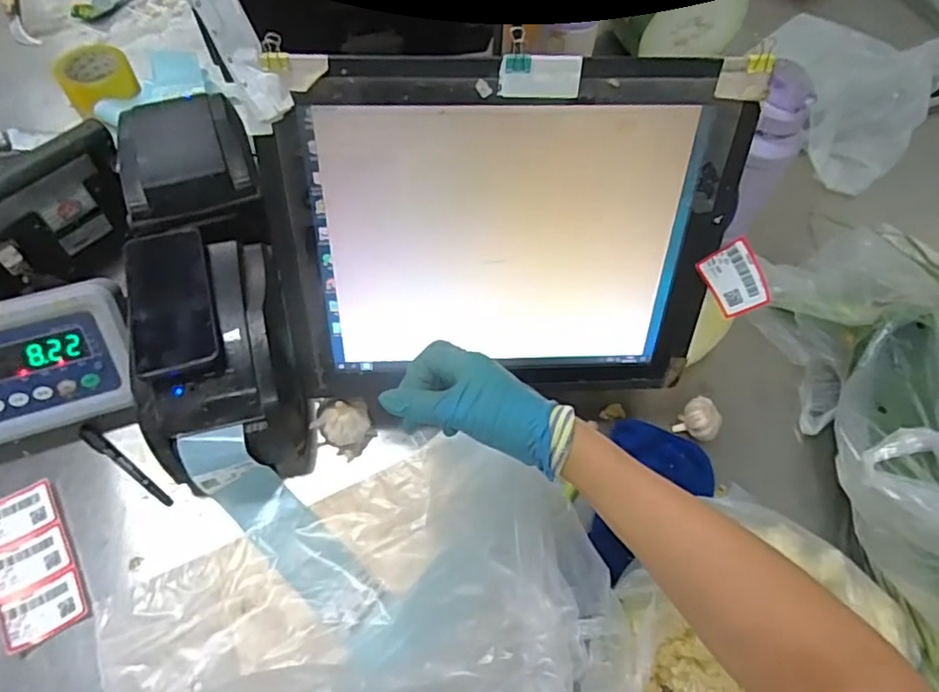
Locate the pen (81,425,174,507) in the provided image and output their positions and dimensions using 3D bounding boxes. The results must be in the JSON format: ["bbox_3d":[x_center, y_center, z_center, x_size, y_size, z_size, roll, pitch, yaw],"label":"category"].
[{"bbox_3d":[-0.377,0.130,0.657,0.141,0.013,0.016,33,63,15],"label":"pen"}]

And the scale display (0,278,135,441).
[{"bbox_3d":[-0.465,0.019,0.645,0.195,0.139,0.060,-16,20,-13],"label":"scale display"}]

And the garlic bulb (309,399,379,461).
[{"bbox_3d":[-0.138,0.089,0.674,0.054,0.046,0.059,41,65,18],"label":"garlic bulb"}]

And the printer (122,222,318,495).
[{"bbox_3d":[-0.260,0.016,0.634,0.156,0.163,0.228,-9,61,-9],"label":"printer"}]

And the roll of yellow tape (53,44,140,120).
[{"bbox_3d":[-0.591,-0.425,0.954,0.104,0.057,0.104,2,60,-3],"label":"roll of yellow tape"}]

